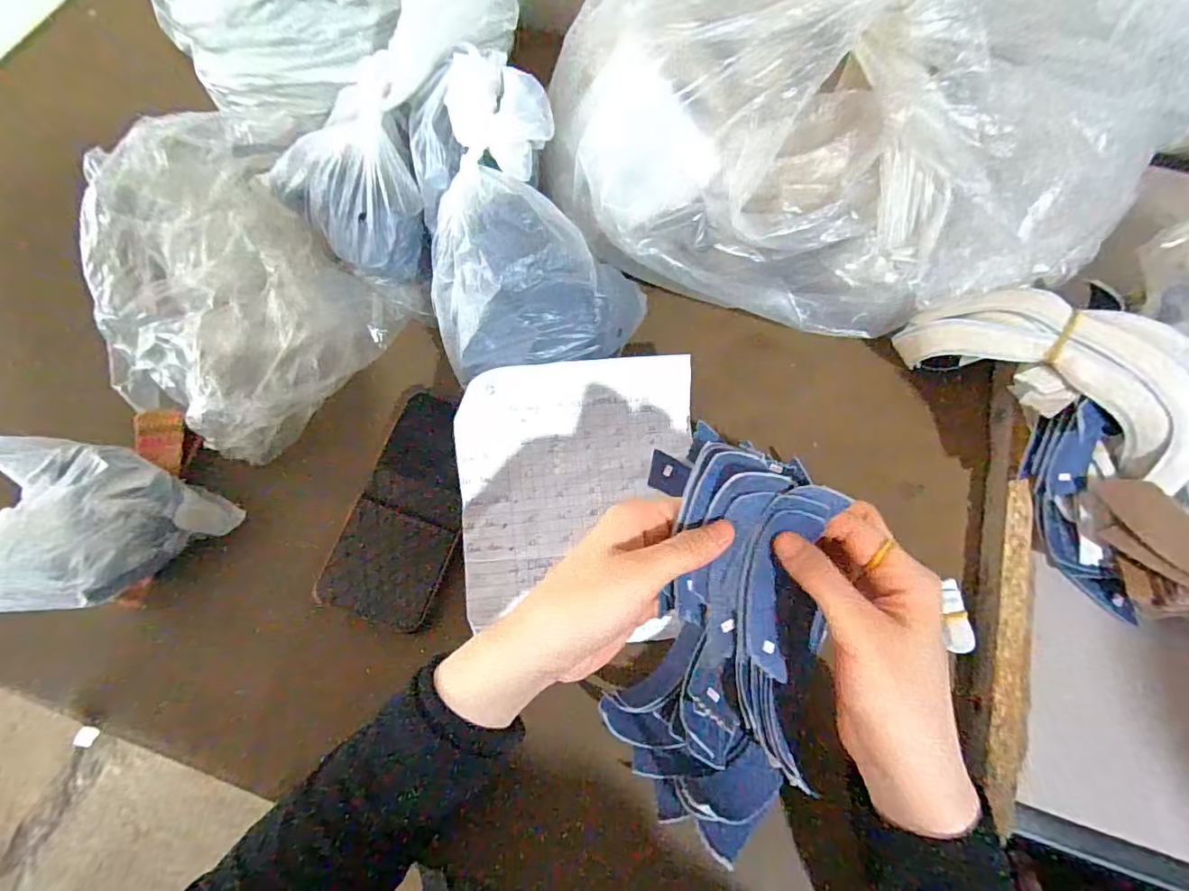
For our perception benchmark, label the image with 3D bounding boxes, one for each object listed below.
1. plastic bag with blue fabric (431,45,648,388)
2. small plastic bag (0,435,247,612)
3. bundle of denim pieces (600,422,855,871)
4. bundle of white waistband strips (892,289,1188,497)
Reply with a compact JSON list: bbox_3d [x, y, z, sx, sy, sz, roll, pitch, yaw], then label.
[{"bbox_3d":[-0.043,-0.151,0.353,0.151,0.108,0.180,-8,69,-2],"label":"plastic bag with blue fabric"},{"bbox_3d":[-0.335,0.039,0.309,0.138,0.105,0.114,30,73,12],"label":"small plastic bag"},{"bbox_3d":[0.068,0.102,0.294,0.098,0.074,0.219,5,105,3],"label":"bundle of denim pieces"},{"bbox_3d":[0.300,-0.053,0.336,0.179,0.028,0.077,38,116,27],"label":"bundle of white waistband strips"}]

